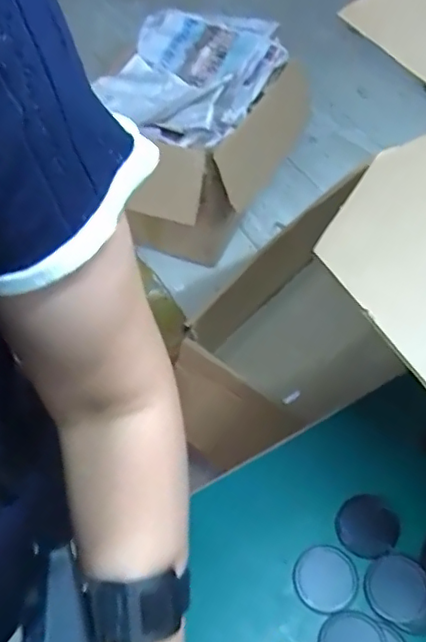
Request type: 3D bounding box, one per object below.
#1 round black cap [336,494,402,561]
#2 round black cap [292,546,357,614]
[{"bbox_3d":[0.132,0.175,0.494,0.049,0.006,0.049,-1,55,2],"label":"round black cap"},{"bbox_3d":[0.092,0.210,0.473,0.050,0.004,0.049,-1,55,2],"label":"round black cap"}]

